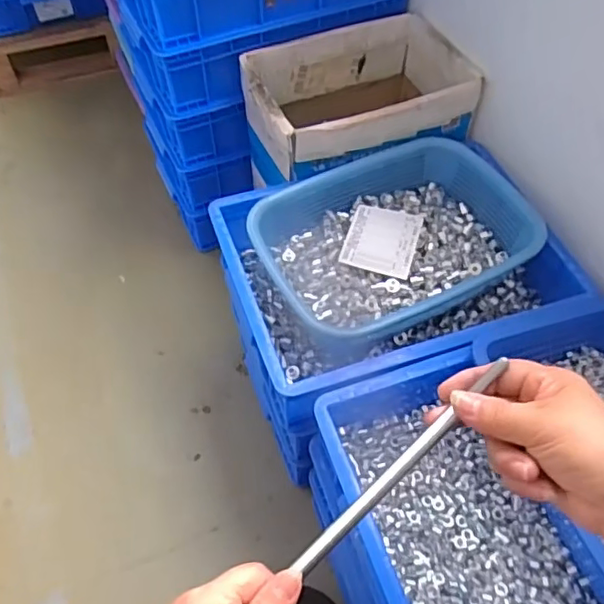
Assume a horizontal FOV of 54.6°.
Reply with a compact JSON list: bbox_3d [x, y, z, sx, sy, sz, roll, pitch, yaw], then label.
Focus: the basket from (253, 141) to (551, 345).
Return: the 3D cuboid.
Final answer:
[{"bbox_3d":[0.111,-0.087,0.764,0.335,0.076,0.242,-22,59,-16],"label":"basket"}]

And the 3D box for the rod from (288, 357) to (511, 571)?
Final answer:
[{"bbox_3d":[0.066,0.106,0.380,0.186,0.010,0.011,-44,65,-2],"label":"rod"}]

